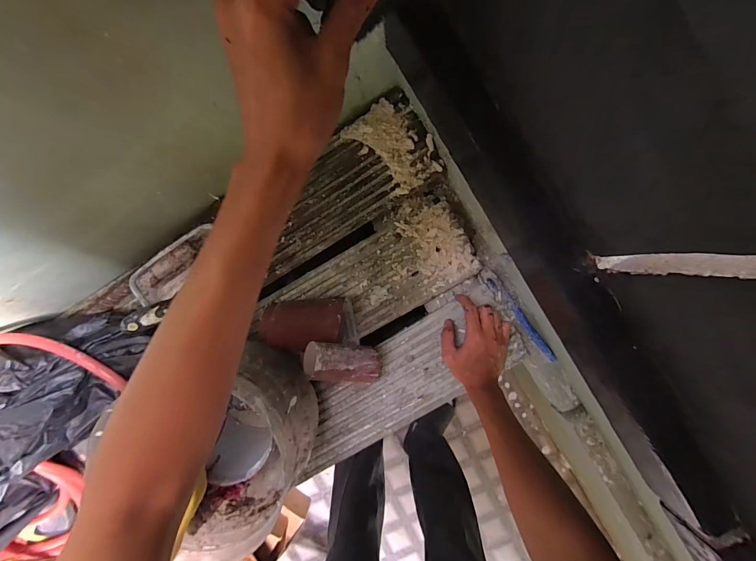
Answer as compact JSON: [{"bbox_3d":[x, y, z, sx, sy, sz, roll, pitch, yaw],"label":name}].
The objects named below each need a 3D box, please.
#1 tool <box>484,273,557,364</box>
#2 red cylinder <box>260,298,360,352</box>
[{"bbox_3d":[0.241,0.064,0.592,0.018,0.018,0.182,-38,91,5],"label":"tool"},{"bbox_3d":[-0.106,0.067,0.562,0.138,0.086,0.078,-1,94,3],"label":"red cylinder"}]

